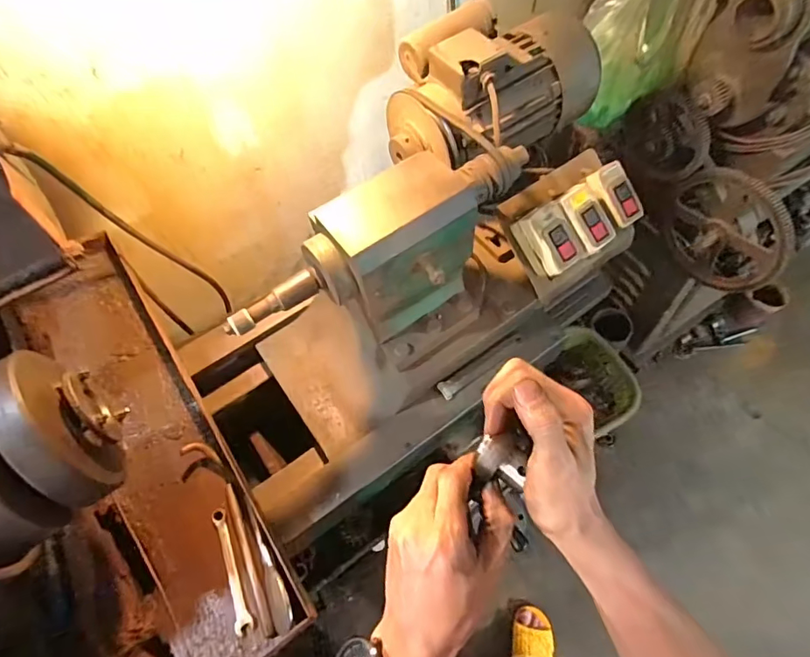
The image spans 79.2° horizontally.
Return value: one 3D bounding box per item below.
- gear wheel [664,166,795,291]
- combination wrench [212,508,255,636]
[{"bbox_3d":[0.638,-0.189,0.978,0.052,0.262,0.240,-30,65,-13],"label":"gear wheel"},{"bbox_3d":[-0.195,0.267,0.547,0.019,0.004,0.132,-23,63,-9],"label":"combination wrench"}]

